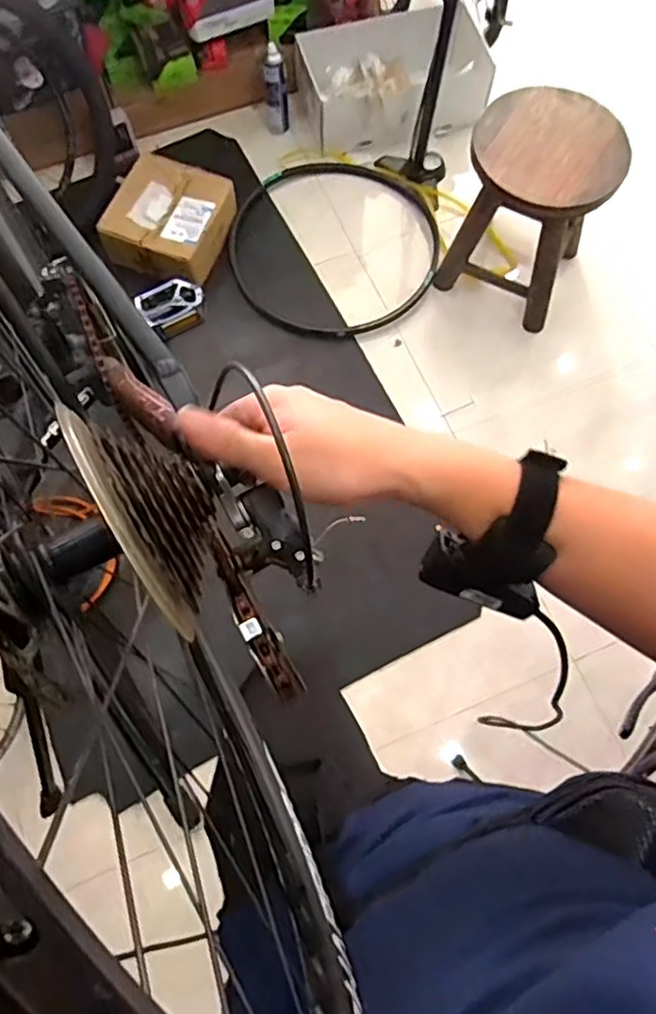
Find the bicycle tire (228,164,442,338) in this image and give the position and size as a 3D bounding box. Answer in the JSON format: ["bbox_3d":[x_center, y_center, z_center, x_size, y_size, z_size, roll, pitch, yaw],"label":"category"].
[{"bbox_3d":[0.012,-0.734,1.783,0.593,0.037,0.565,0,71,0],"label":"bicycle tire"}]

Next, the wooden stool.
[{"bbox_3d":[0.485,-0.725,1.563,0.327,0.403,0.316,24,73,8],"label":"wooden stool"}]

